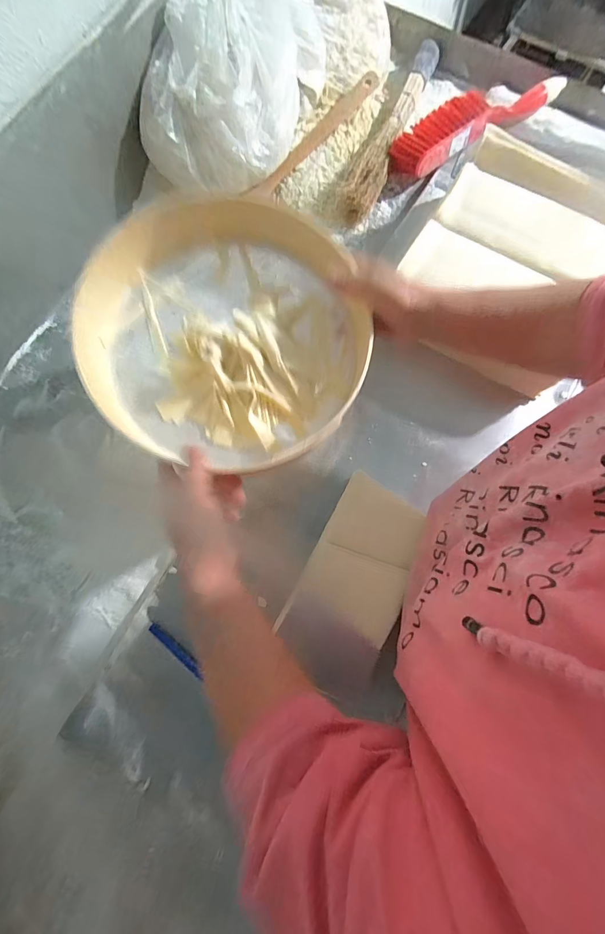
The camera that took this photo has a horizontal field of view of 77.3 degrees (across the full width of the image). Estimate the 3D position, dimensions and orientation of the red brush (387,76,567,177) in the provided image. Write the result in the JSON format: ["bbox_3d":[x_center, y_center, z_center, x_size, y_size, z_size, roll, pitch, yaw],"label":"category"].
[{"bbox_3d":[0.278,-0.568,0.619,0.308,0.035,0.072,-32,80,-5],"label":"red brush"}]

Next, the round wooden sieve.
[{"bbox_3d":[-0.085,-0.143,0.423,0.303,0.091,0.266,13,79,4],"label":"round wooden sieve"}]

